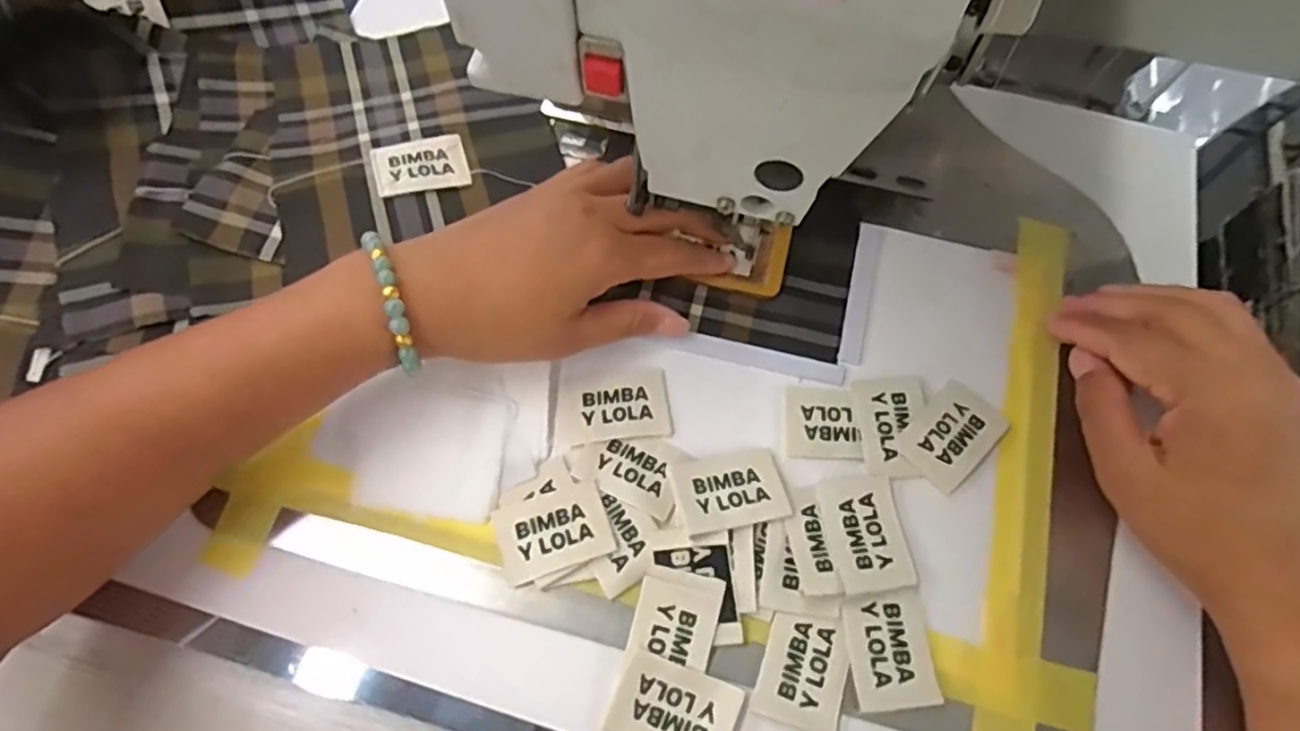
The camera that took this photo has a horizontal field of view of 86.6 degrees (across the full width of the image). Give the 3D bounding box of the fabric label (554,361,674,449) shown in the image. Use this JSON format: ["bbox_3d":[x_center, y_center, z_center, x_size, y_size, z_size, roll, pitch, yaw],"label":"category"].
[{"bbox_3d":[-0.018,0.016,0.331,0.054,0.004,0.041,-5,67,-3],"label":"fabric label"}]

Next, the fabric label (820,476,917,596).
[{"bbox_3d":[0.096,0.074,0.305,0.033,0.004,0.049,-4,60,-8],"label":"fabric label"}]

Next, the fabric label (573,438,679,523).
[{"bbox_3d":[-0.007,0.046,0.318,0.046,0.004,0.034,25,69,10],"label":"fabric label"}]

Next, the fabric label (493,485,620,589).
[{"bbox_3d":[-0.042,0.073,0.303,0.048,0.004,0.033,-17,68,-8],"label":"fabric label"}]

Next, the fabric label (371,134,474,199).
[{"bbox_3d":[-0.125,-0.109,0.378,0.048,0.007,0.035,-17,68,-8],"label":"fabric label"}]

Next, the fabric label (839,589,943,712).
[{"bbox_3d":[0.100,0.118,0.286,0.034,0.004,0.043,-4,62,-4],"label":"fabric label"}]

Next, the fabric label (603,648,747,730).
[{"bbox_3d":[0.010,0.140,0.278,0.047,0.005,0.034,20,68,8],"label":"fabric label"}]

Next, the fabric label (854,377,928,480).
[{"bbox_3d":[0.116,0.029,0.327,0.032,0.004,0.049,-3,65,4],"label":"fabric label"}]

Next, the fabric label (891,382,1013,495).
[{"bbox_3d":[0.142,0.033,0.324,0.033,0.004,0.048,42,73,15],"label":"fabric label"}]

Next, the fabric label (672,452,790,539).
[{"bbox_3d":[0.037,0.056,0.310,0.048,0.004,0.034,-8,56,-11],"label":"fabric label"}]

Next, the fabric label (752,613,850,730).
[{"bbox_3d":[0.064,0.127,0.286,0.033,0.004,0.042,16,67,6],"label":"fabric label"}]

